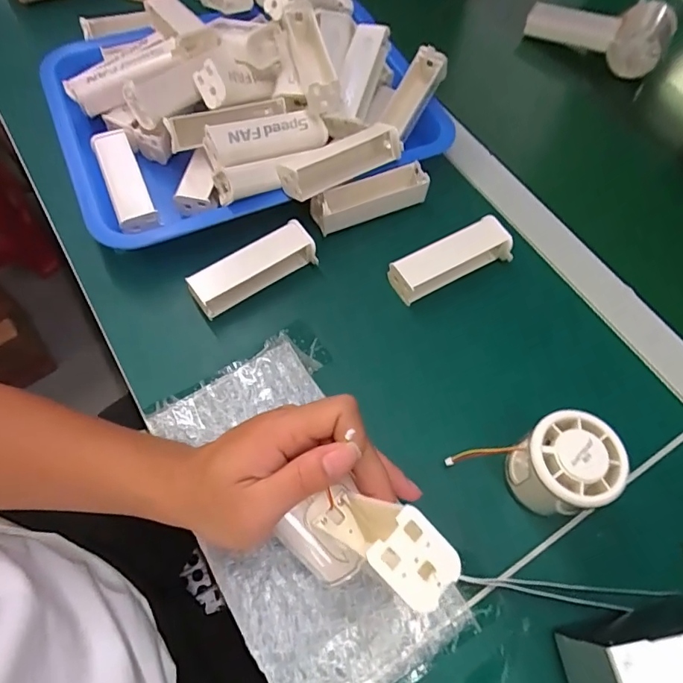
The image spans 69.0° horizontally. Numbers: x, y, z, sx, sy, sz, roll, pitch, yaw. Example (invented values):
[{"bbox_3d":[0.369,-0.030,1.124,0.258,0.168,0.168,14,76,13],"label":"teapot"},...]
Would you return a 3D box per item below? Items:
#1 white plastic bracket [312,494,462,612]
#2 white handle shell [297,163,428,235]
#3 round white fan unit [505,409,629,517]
[{"bbox_3d":[0.016,0.092,0.231,0.028,0.100,0.034,-35,86,-19],"label":"white plastic bracket"},{"bbox_3d":[0.025,-0.124,0.436,0.103,0.039,0.025,-22,67,-13],"label":"white handle shell"},{"bbox_3d":[0.142,0.082,0.322,0.054,0.060,0.055,1,63,-2],"label":"round white fan unit"}]

